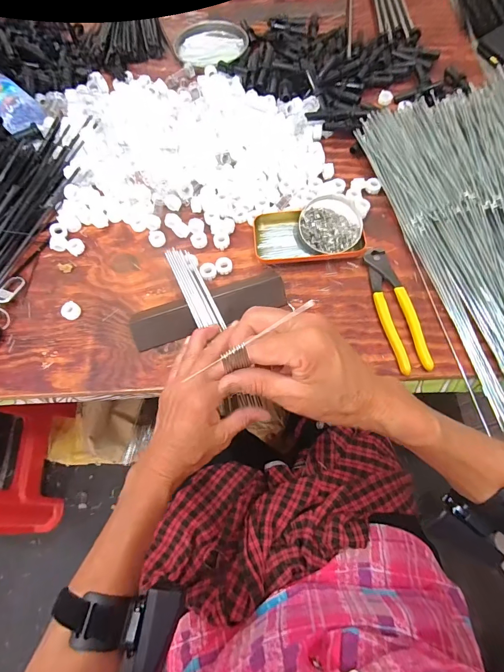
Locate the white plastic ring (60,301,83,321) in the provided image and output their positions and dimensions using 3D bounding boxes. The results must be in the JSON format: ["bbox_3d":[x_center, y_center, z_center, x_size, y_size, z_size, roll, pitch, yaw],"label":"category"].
[{"bbox_3d":[-0.235,-0.033,0.469,0.023,0.013,0.023,-1,67,2],"label":"white plastic ring"}]

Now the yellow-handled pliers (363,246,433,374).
[{"bbox_3d":[0.177,-0.035,0.449,0.040,0.014,0.167,-9,67,-1],"label":"yellow-handled pliers"}]

